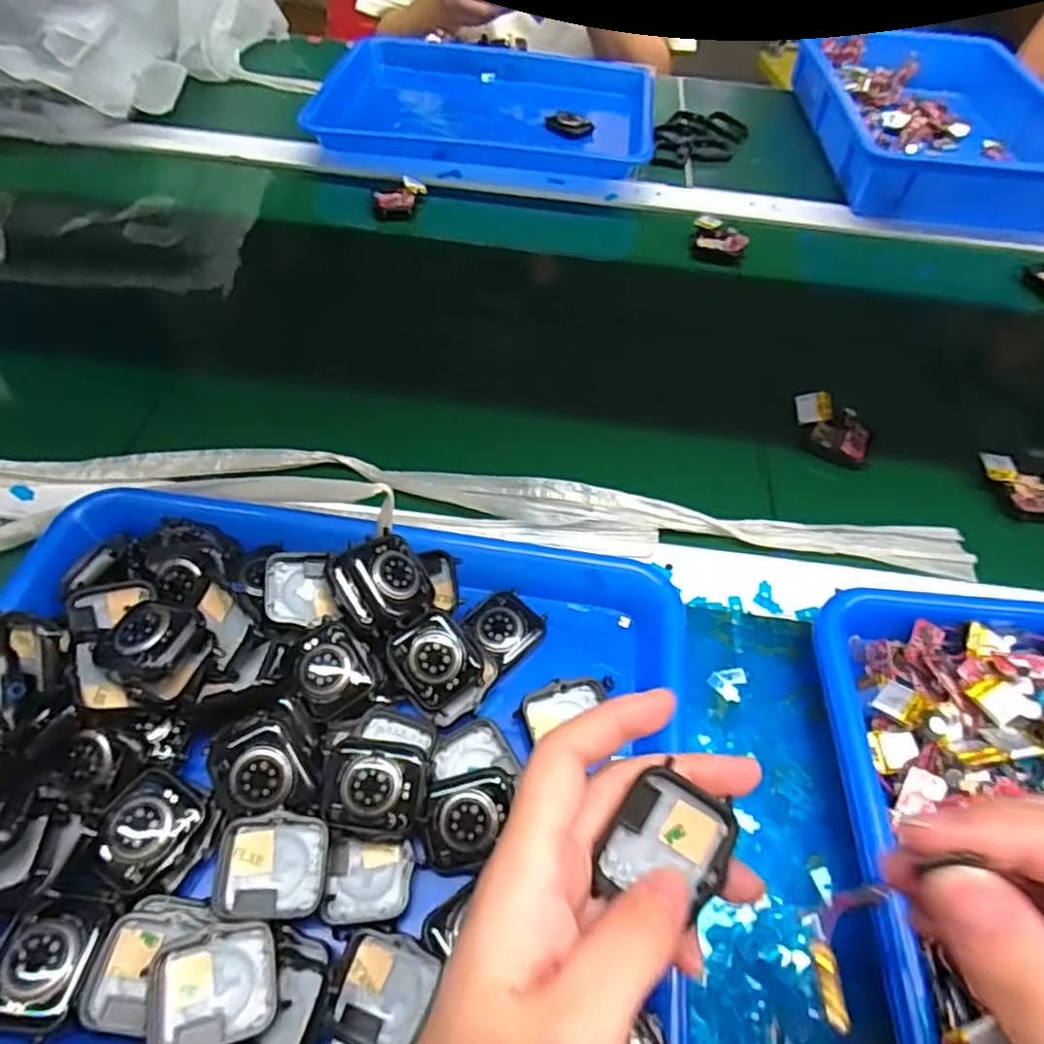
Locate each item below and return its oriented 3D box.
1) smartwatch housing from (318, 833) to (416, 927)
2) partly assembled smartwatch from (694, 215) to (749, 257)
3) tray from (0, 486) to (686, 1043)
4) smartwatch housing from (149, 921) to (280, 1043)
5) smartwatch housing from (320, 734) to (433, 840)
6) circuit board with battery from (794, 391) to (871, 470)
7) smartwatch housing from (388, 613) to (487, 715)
[{"bbox_3d":[-0.064,0.150,0.288,0.035,0.014,0.033,3,54,-1],"label":"smartwatch housing"},{"bbox_3d":[0.179,-0.259,0.618,0.050,0.021,0.032,21,55,11],"label":"partly assembled smartwatch"},{"bbox_3d":[-0.094,0.100,0.304,0.328,0.050,0.254,8,54,2],"label":"tray"},{"bbox_3d":[-0.112,0.170,0.250,0.041,0.009,0.036,-11,55,-11],"label":"smartwatch housing"},{"bbox_3d":[-0.062,0.112,0.293,0.043,0.011,0.035,8,54,2],"label":"smartwatch housing"},{"bbox_3d":[0.213,-0.064,0.473,0.052,0.027,0.037,15,54,7],"label":"circuit board with battery"},{"bbox_3d":[-0.042,0.068,0.332,0.035,0.007,0.042,-37,81,-12],"label":"smartwatch housing"}]

